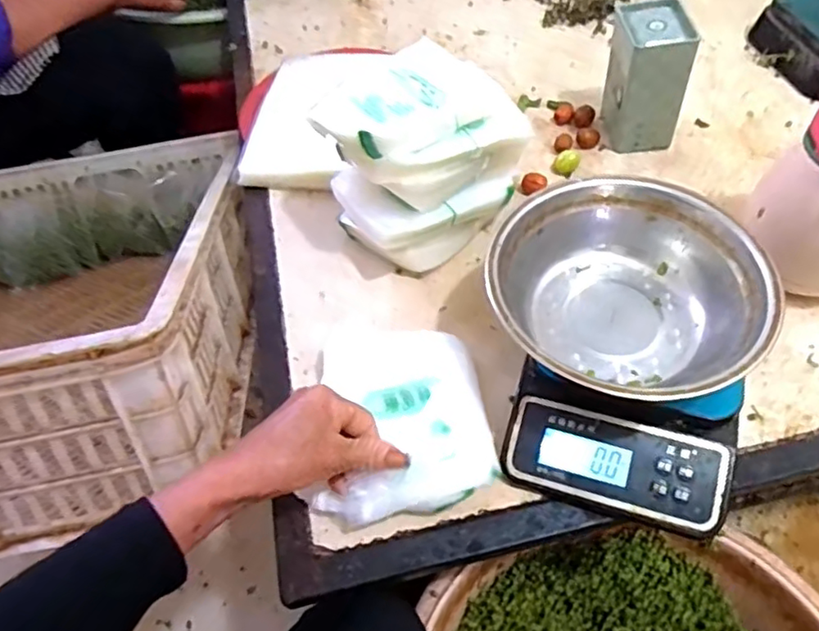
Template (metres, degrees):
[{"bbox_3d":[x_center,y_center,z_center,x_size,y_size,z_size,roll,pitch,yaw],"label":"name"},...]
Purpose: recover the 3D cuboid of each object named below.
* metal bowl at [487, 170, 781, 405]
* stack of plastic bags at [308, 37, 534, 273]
[{"bbox_3d":[0.153,-0.016,0.450,0.187,0.062,0.177,8,56,9],"label":"metal bowl"},{"bbox_3d":[0.008,-0.142,0.559,0.157,0.142,0.135,-29,58,-16],"label":"stack of plastic bags"}]

